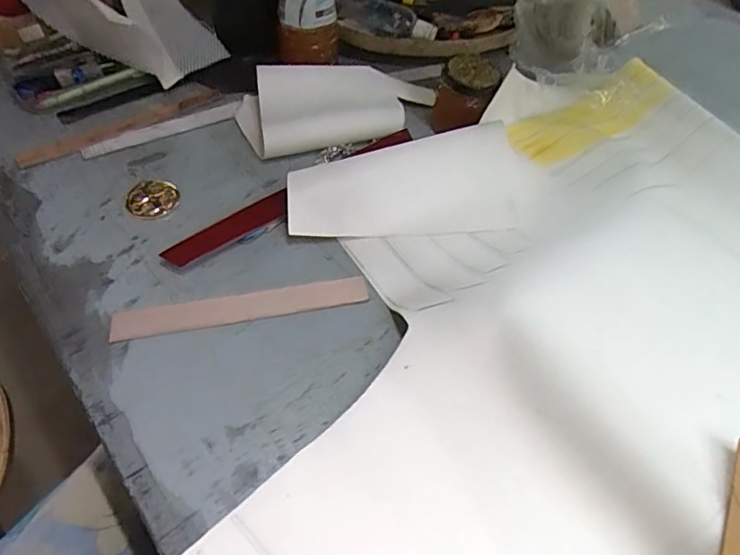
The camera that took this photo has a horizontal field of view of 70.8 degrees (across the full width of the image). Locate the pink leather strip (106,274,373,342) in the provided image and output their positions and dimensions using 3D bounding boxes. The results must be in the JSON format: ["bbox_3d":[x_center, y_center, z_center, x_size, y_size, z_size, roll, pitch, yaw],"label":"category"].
[{"bbox_3d":[-0.100,0.024,0.407,0.194,0.004,0.025,-9,56,-7],"label":"pink leather strip"}]

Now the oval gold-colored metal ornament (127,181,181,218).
[{"bbox_3d":[-0.196,-0.070,0.472,0.044,0.008,0.041,-23,57,-20],"label":"oval gold-colored metal ornament"}]

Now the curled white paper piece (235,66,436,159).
[{"bbox_3d":[-0.032,-0.186,0.549,0.211,0.028,0.117,-8,53,-10],"label":"curled white paper piece"}]

